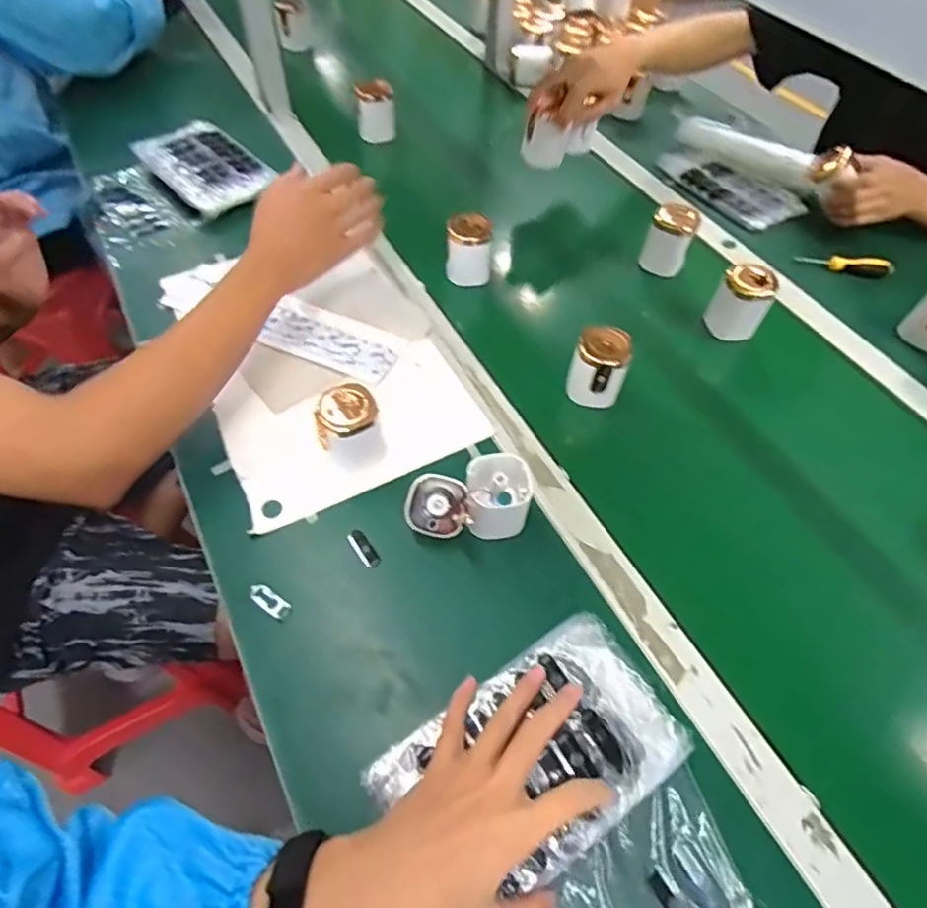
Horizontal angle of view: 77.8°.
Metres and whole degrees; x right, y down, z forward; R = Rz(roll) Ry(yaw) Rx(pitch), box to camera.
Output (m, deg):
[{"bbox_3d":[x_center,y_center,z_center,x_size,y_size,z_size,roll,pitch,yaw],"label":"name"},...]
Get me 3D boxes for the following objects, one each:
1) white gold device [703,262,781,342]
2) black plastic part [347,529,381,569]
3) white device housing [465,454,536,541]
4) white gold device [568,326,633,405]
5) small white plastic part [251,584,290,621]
[{"bbox_3d":[0.338,-0.182,0.701,0.065,0.080,0.050,31,59,18],"label":"white gold device"},{"bbox_3d":[-0.093,0.087,0.531,0.015,0.004,0.044,-31,61,-23],"label":"black plastic part"},{"bbox_3d":[0.032,0.041,0.528,0.059,0.065,0.061,1,54,-2],"label":"white device housing"},{"bbox_3d":[0.146,-0.093,0.620,0.056,0.062,0.058,14,55,7],"label":"white gold device"},{"bbox_3d":[-0.166,0.127,0.494,0.040,0.006,0.016,32,59,19],"label":"small white plastic part"}]

